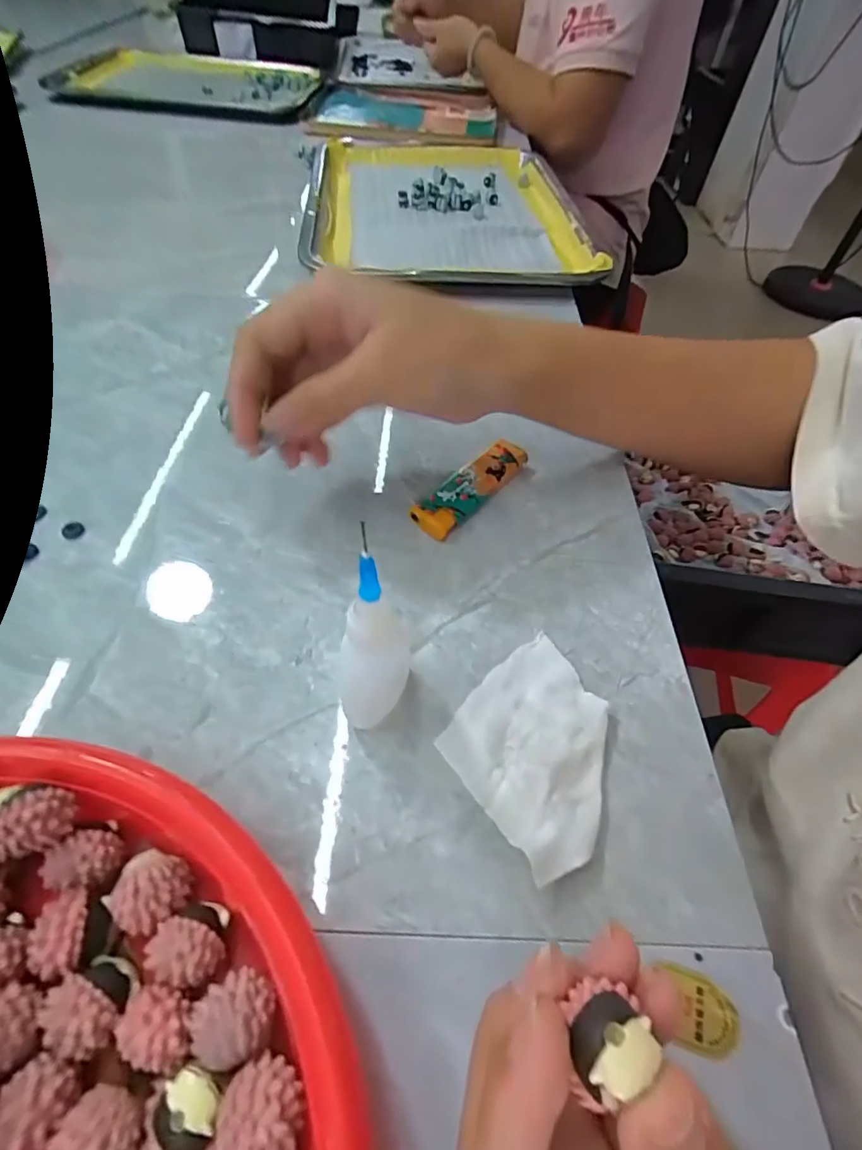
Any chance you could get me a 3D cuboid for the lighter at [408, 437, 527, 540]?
[{"bbox_3d":[0.021,-0.047,0.267,0.026,0.012,0.078,36,59,21],"label":"lighter"}]

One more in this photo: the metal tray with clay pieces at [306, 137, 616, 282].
[{"bbox_3d":[0.011,-0.367,0.492,0.243,0.017,0.337,-1,54,-5],"label":"metal tray with clay pieces"}]

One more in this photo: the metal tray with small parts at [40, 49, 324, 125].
[{"bbox_3d":[-0.326,-0.670,0.680,0.325,0.028,0.234,1,53,-4],"label":"metal tray with small parts"}]

